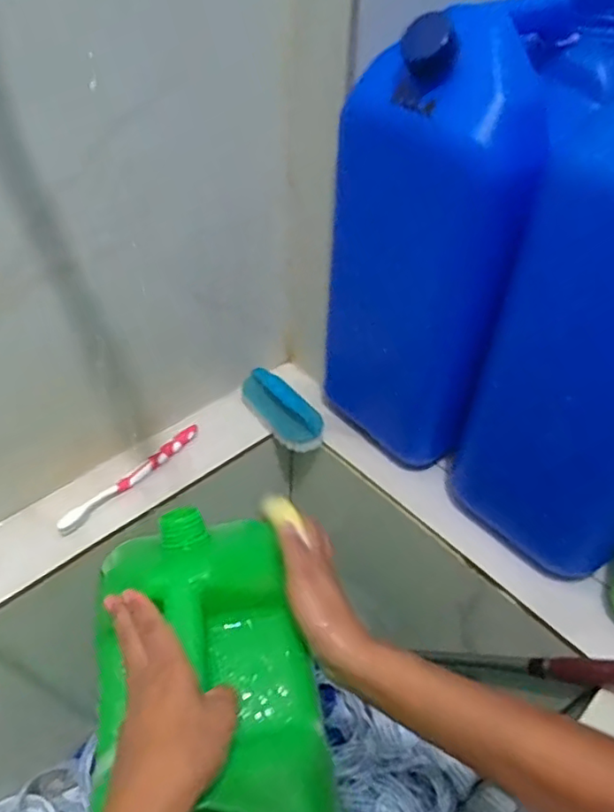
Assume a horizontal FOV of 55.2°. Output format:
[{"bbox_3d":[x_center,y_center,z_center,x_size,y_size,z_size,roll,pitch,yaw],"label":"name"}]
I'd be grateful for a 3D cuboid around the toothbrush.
[{"bbox_3d":[-0.184,0.073,0.623,0.017,0.012,0.178,30,51,26],"label":"toothbrush"}]

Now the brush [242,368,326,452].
[{"bbox_3d":[-0.028,0.003,0.690,0.055,0.037,0.128,-25,51,-24],"label":"brush"}]

